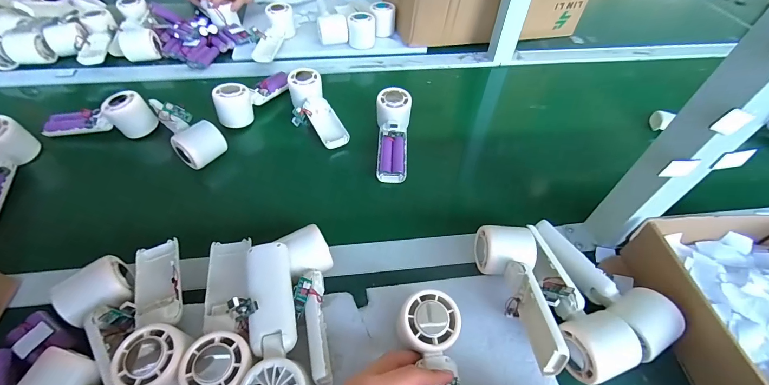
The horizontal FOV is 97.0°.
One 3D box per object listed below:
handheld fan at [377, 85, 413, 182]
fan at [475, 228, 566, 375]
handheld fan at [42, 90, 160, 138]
[{"bbox_3d":[0.014,-0.095,0.547,0.053,0.062,0.174,2,55,1],"label":"handheld fan"},{"bbox_3d":[0.151,0.101,0.356,0.071,0.057,0.162,-2,39,-4],"label":"fan"},{"bbox_3d":[-0.458,-0.119,0.542,0.157,0.053,0.048,-9,55,-7],"label":"handheld fan"}]

